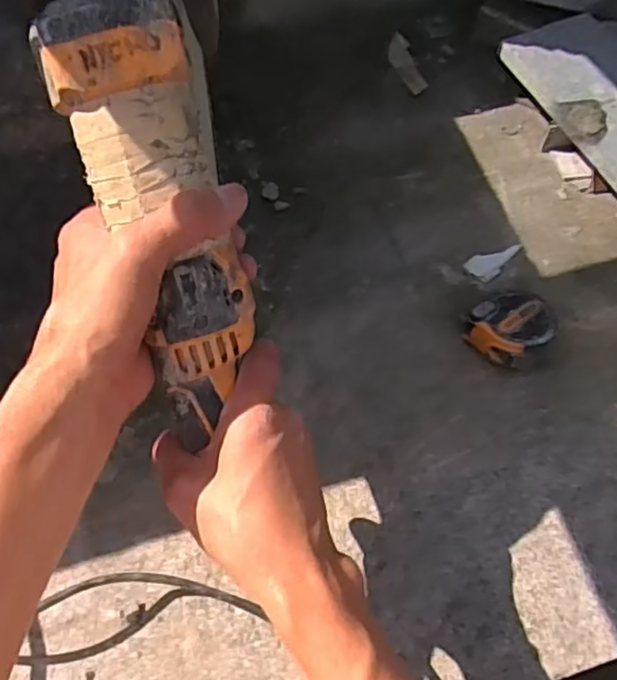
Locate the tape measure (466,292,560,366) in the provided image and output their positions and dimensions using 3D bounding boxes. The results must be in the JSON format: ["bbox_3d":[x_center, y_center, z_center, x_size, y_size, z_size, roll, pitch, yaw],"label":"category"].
[{"bbox_3d":[0.186,-0.007,0.586,0.065,0.043,0.066,2,60,-3],"label":"tape measure"}]

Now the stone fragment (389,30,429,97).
[{"bbox_3d":[0.122,-0.349,0.798,0.032,0.013,0.099,-13,62,-11],"label":"stone fragment"}]

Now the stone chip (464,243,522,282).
[{"bbox_3d":[0.191,-0.085,0.648,0.068,0.006,0.030,-37,69,-22],"label":"stone chip"}]

